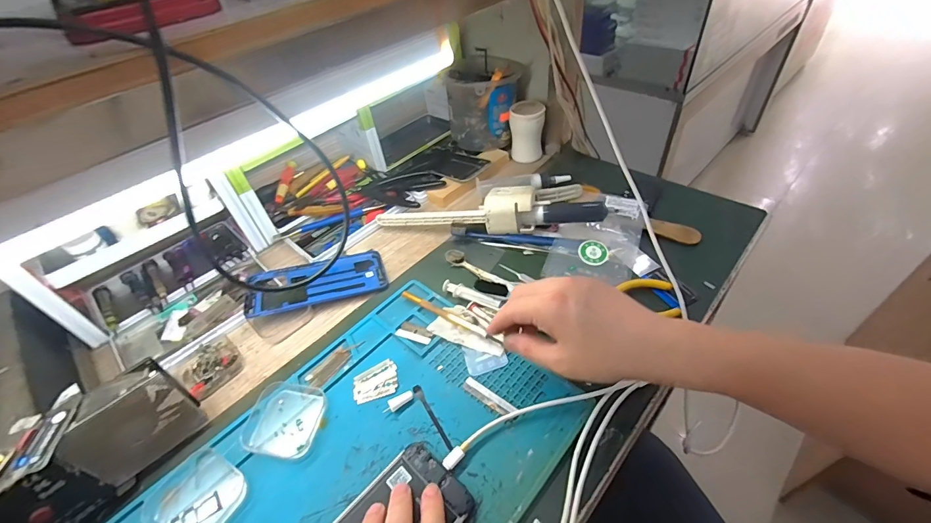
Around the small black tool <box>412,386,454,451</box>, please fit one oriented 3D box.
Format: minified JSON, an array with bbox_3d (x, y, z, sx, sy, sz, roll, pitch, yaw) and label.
[{"bbox_3d":[-0.030,0.140,0.362,0.008,0.004,0.070,-26,48,-19],"label":"small black tool"}]

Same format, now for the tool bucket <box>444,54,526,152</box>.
[{"bbox_3d":[0.033,-0.256,0.658,0.113,0.127,0.115,9,47,14],"label":"tool bucket"}]

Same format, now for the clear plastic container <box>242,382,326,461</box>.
[{"bbox_3d":[-0.167,0.145,0.370,0.067,0.011,0.064,4,46,10],"label":"clear plastic container"}]

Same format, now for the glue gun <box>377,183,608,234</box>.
[{"bbox_3d":[0.028,-0.077,0.530,0.285,0.054,0.079,3,46,9],"label":"glue gun"}]

